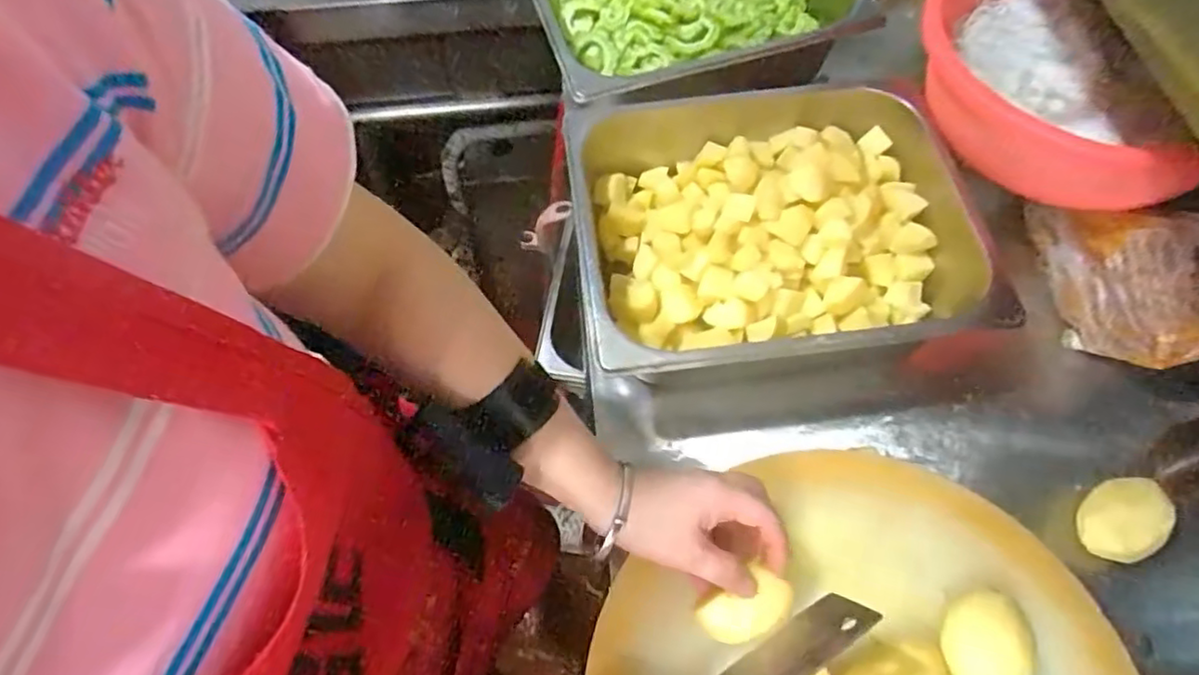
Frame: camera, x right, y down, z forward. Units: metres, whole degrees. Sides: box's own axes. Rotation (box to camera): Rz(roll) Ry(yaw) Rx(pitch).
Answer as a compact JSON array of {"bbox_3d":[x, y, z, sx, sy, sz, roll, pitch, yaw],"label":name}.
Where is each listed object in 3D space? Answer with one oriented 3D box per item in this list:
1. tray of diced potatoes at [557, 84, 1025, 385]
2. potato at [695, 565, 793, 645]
[{"bbox_3d":[0.139,-0.088,0.525,0.306,0.087,0.249,-5,63,-3],"label":"tray of diced potatoes"},{"bbox_3d":[0.093,0.169,0.408,0.057,0.025,0.035,-34,77,4],"label":"potato"}]

